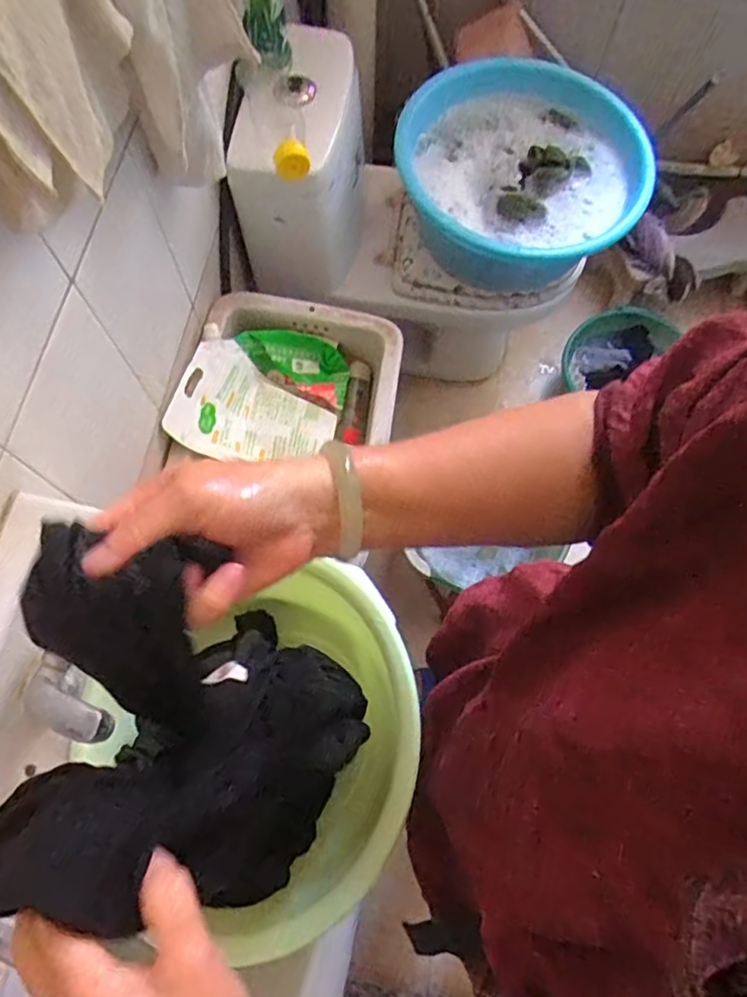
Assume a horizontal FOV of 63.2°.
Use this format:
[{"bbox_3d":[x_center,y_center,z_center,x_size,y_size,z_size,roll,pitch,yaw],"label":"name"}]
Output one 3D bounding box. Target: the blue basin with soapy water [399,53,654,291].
[{"bbox_3d":[0.257,-0.574,1.128,0.458,0.207,0.401,24,72,7],"label":"blue basin with soapy water"}]

